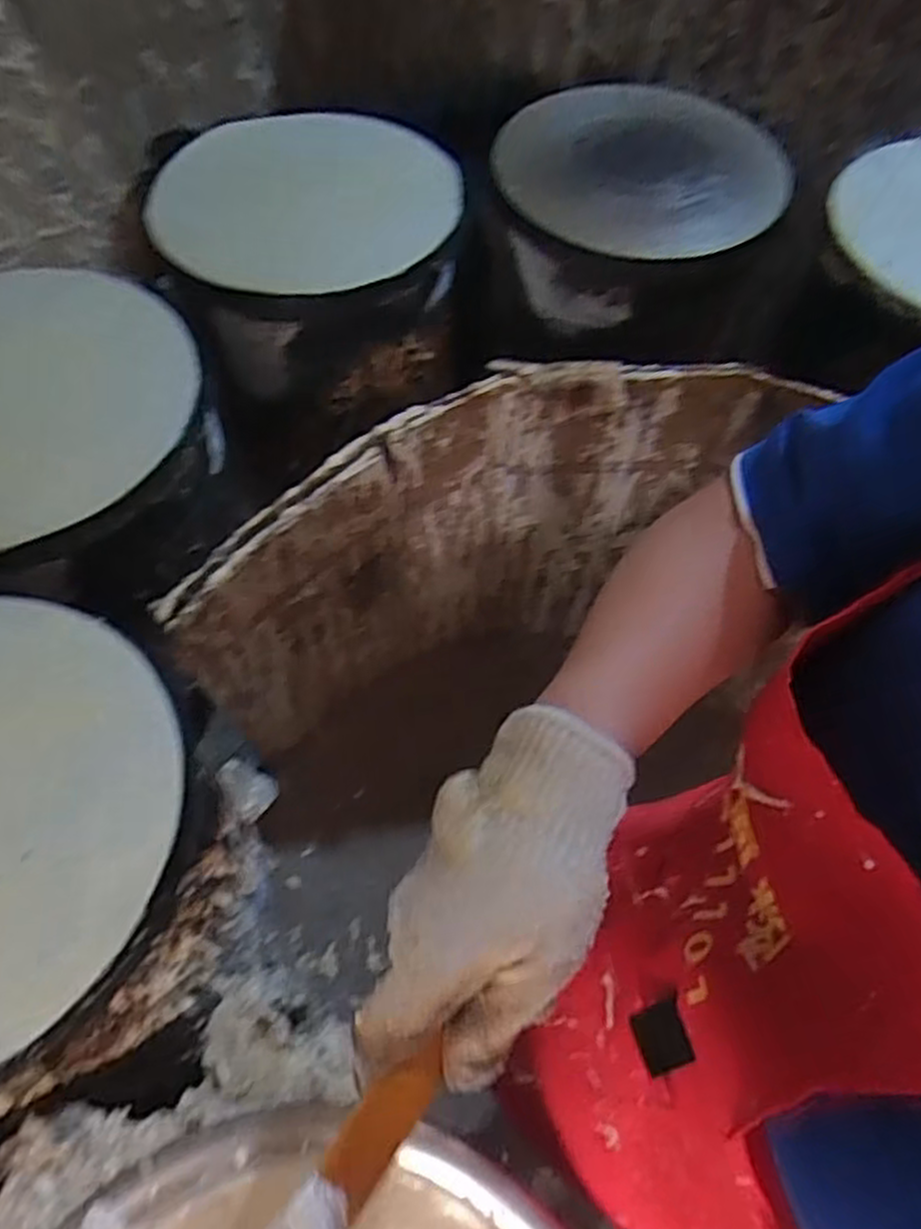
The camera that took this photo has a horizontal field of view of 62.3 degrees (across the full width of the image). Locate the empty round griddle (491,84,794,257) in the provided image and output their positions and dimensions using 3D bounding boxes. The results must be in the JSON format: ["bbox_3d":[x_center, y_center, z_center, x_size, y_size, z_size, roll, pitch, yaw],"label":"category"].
[{"bbox_3d":[0.215,-0.605,1.003,0.349,0.047,0.355,1,61,-2],"label":"empty round griddle"}]

